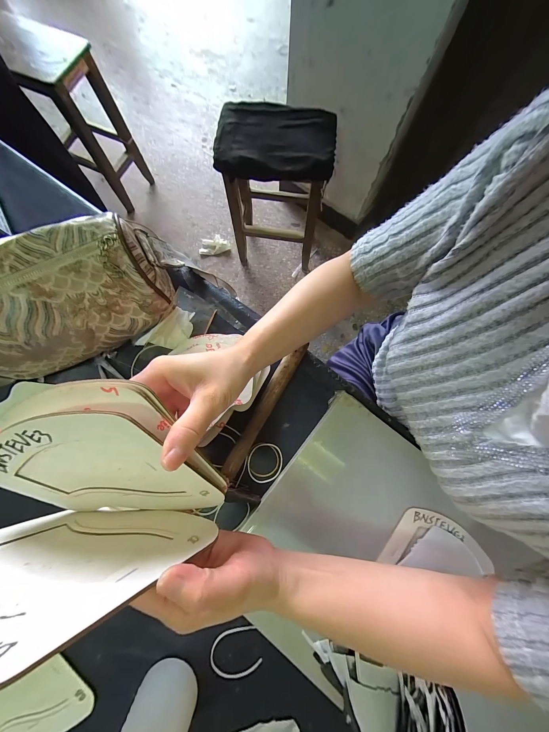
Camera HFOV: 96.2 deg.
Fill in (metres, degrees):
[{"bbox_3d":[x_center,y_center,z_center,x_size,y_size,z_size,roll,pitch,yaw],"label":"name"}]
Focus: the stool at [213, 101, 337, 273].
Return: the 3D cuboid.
[{"bbox_3d":[0.008,-0.669,0.957,0.351,0.447,0.278,5,78,0],"label":"stool"}]

